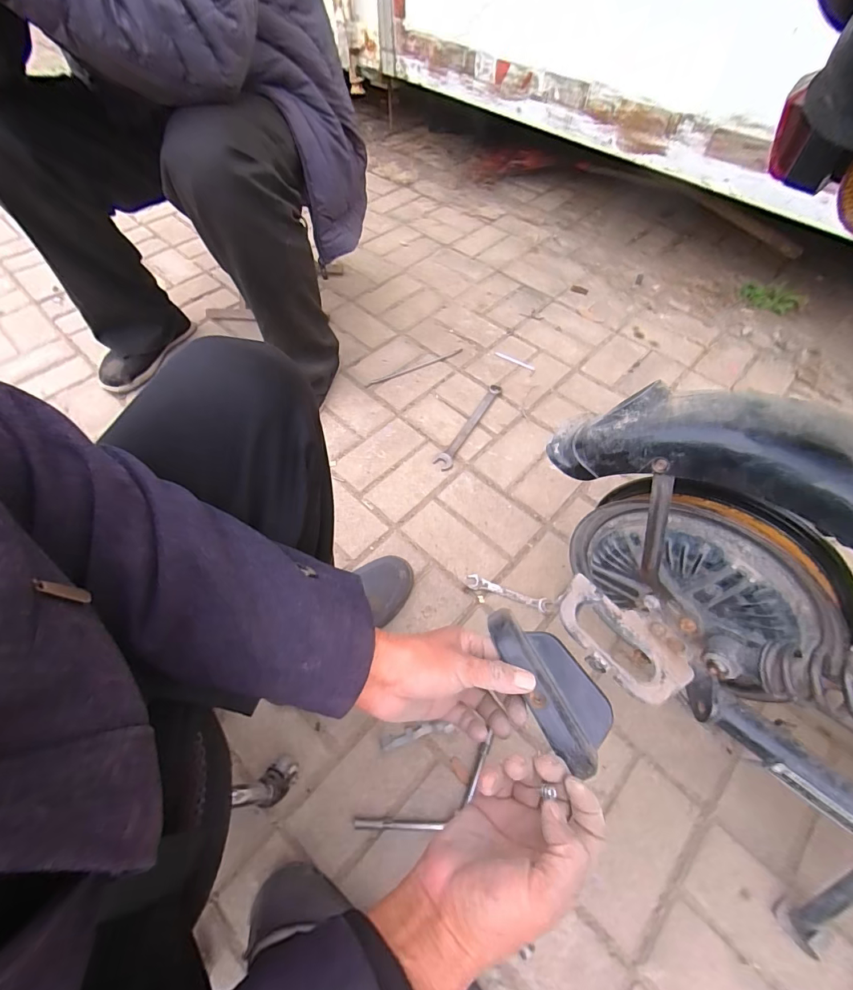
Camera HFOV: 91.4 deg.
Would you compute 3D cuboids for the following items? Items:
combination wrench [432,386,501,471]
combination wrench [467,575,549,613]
[{"bbox_3d":[0.090,-0.153,0.900,0.041,0.014,0.260,26,61,15],"label":"combination wrench"},{"bbox_3d":[0.135,0.164,0.694,0.135,0.008,0.024,17,59,10],"label":"combination wrench"}]

